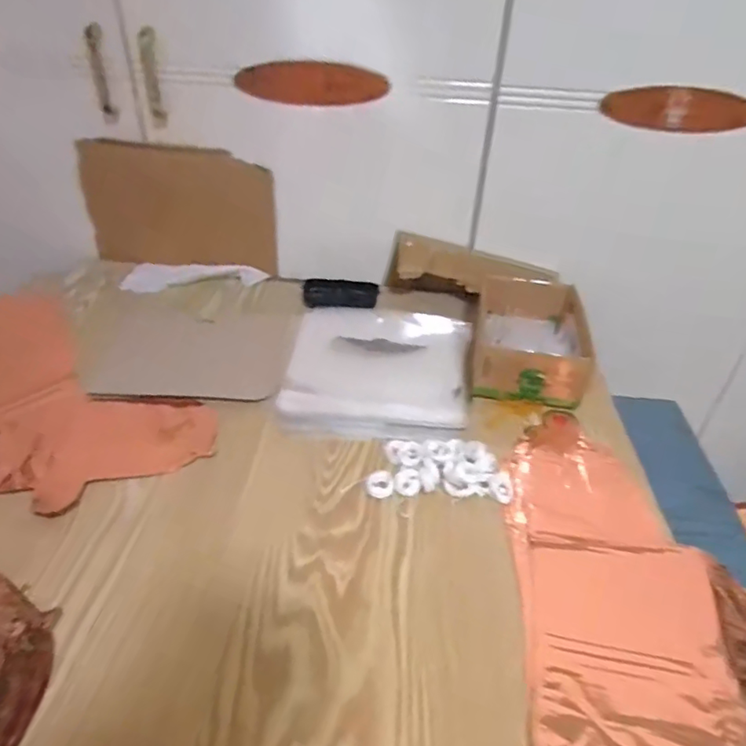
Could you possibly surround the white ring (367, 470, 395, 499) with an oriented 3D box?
[{"bbox_3d":[0.007,0.105,0.537,0.025,0.014,0.029,1,38,-1],"label":"white ring"}]

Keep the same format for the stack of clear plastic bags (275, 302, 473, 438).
[{"bbox_3d":[0.010,-0.024,0.698,0.210,0.022,0.269,4,38,3],"label":"stack of clear plastic bags"}]

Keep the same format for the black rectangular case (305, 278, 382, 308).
[{"bbox_3d":[-0.044,-0.117,0.804,0.105,0.029,0.028,-2,38,-6],"label":"black rectangular case"}]

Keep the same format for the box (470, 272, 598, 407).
[{"bbox_3d":[0.196,-0.046,0.702,0.134,0.064,0.196,9,38,9],"label":"box"}]

